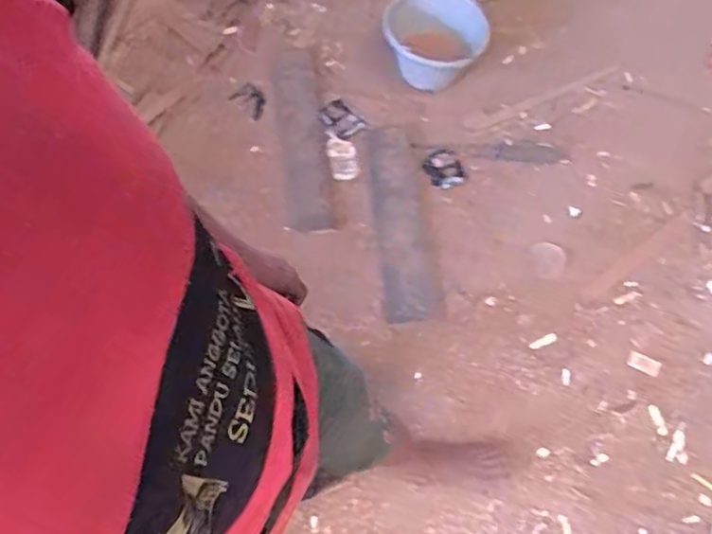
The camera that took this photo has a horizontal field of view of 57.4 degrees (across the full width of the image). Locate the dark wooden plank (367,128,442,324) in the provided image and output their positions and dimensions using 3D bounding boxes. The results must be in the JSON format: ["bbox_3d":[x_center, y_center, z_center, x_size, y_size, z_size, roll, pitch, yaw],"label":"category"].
[{"bbox_3d":[0.107,-0.121,1.611,0.120,0.010,0.532,-6,67,-2],"label":"dark wooden plank"}]

